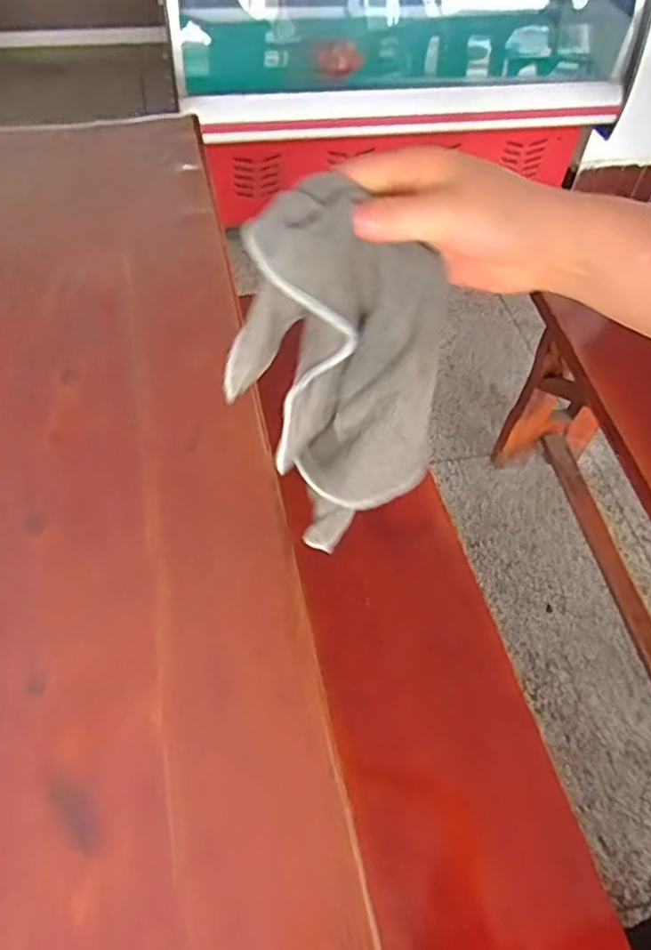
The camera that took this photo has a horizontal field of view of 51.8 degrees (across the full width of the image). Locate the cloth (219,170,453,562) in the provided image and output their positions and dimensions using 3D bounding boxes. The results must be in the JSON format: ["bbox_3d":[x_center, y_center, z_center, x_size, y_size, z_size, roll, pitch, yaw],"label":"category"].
[{"bbox_3d":[0.010,-0.043,0.395,0.106,0.269,0.050,1,59,5],"label":"cloth"}]

